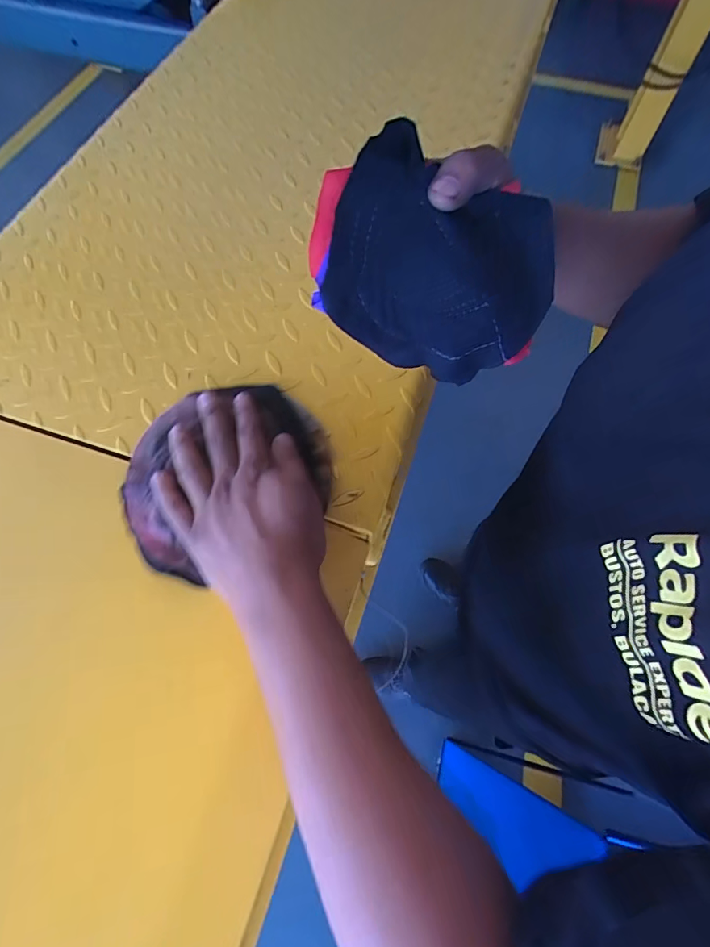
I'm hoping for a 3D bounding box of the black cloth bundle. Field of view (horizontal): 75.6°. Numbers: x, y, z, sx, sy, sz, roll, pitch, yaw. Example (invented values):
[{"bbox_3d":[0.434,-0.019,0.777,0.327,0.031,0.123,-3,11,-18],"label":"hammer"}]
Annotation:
[{"bbox_3d":[0.047,-0.127,0.293,0.154,0.121,0.039,16,28,-19],"label":"black cloth bundle"}]

